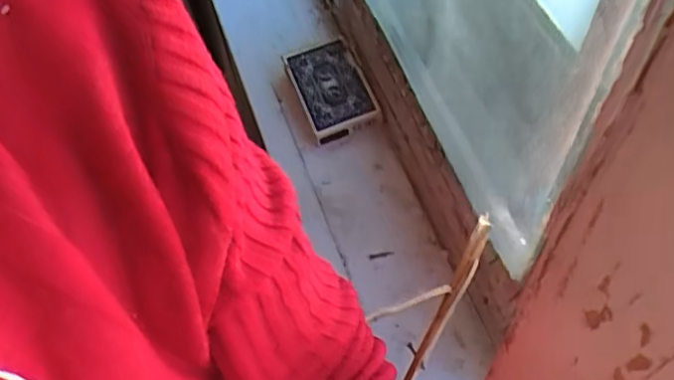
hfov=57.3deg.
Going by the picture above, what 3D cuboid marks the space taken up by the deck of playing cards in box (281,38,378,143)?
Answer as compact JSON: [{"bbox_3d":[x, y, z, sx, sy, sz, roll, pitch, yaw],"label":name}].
[{"bbox_3d":[-0.006,-0.087,0.517,0.056,0.016,0.083,-23,70,-6],"label":"deck of playing cards in box"}]

